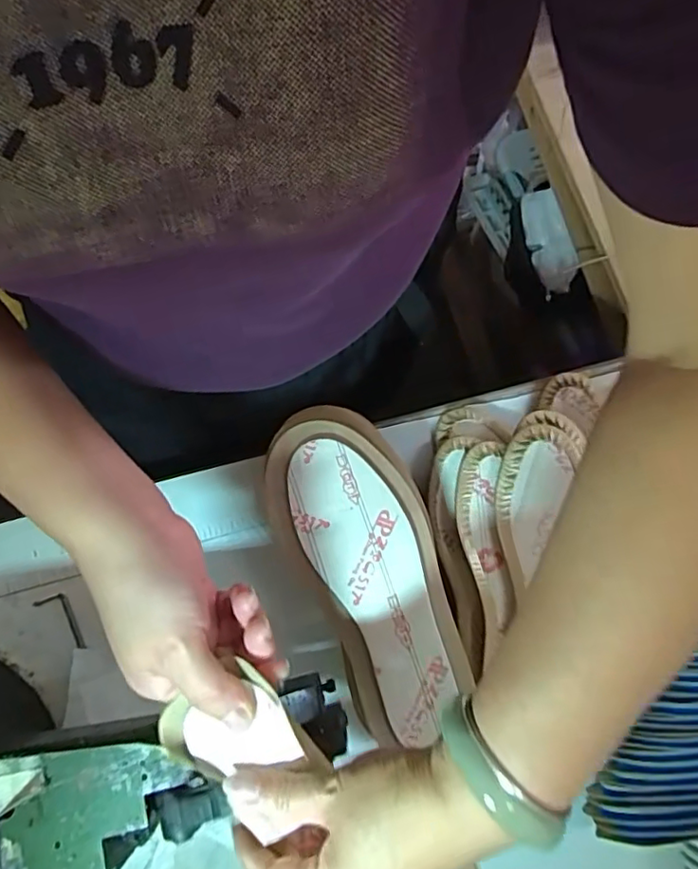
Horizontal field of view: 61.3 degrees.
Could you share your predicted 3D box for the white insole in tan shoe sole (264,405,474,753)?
[{"bbox_3d":[0.013,0.092,0.443,0.106,0.037,0.242,-26,80,-7],"label":"white insole in tan shoe sole"}]

